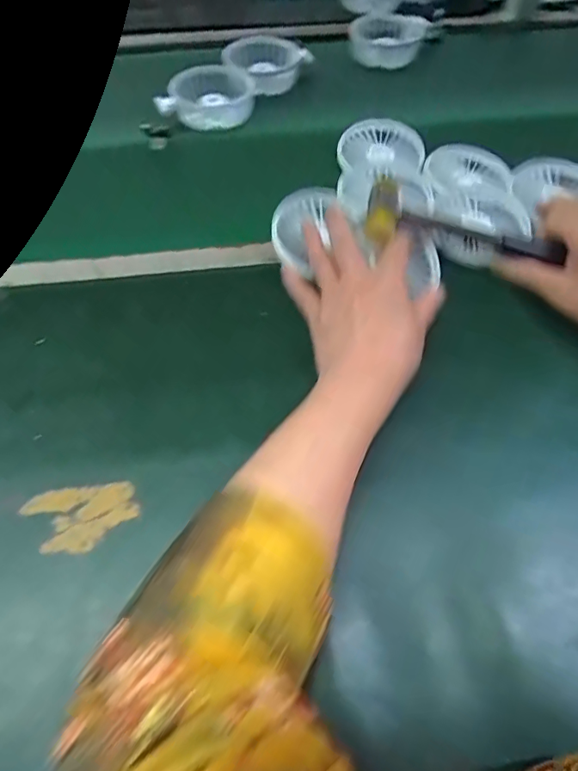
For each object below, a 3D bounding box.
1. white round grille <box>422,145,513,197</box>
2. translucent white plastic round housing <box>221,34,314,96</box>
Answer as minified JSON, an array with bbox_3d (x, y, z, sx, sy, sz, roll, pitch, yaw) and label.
[{"bbox_3d":[0.171,-0.205,0.456,0.077,0.021,0.083,1,60,-2],"label":"white round grille"},{"bbox_3d":[-0.026,-0.367,0.546,0.089,0.028,0.078,20,61,9],"label":"translucent white plastic round housing"}]

